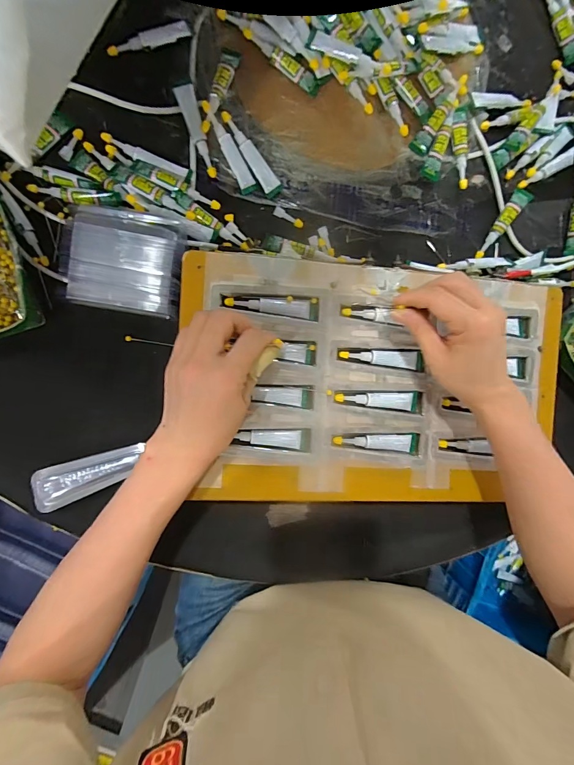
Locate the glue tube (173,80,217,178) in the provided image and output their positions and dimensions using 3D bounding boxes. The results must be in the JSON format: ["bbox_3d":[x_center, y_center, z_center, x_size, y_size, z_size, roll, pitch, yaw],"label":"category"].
[{"bbox_3d":[-0.086,-0.241,0.348,0.017,0.006,0.080,-20,108,-6],"label":"glue tube"}]

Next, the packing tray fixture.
[{"bbox_3d":[0.092,0.004,0.355,0.370,0.015,0.228,4,92,-8],"label":"packing tray fixture"}]

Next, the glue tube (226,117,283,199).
[{"bbox_3d":[-0.036,-0.224,0.357,0.019,0.012,0.083,-41,96,-4],"label":"glue tube"}]

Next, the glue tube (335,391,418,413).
[{"bbox_3d":[0.089,0.019,0.352,0.083,0.007,0.019,1,92,-7],"label":"glue tube"}]

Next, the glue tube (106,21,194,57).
[{"bbox_3d":[-0.132,-0.329,0.345,0.080,0.007,0.016,-25,95,-6],"label":"glue tube"}]

